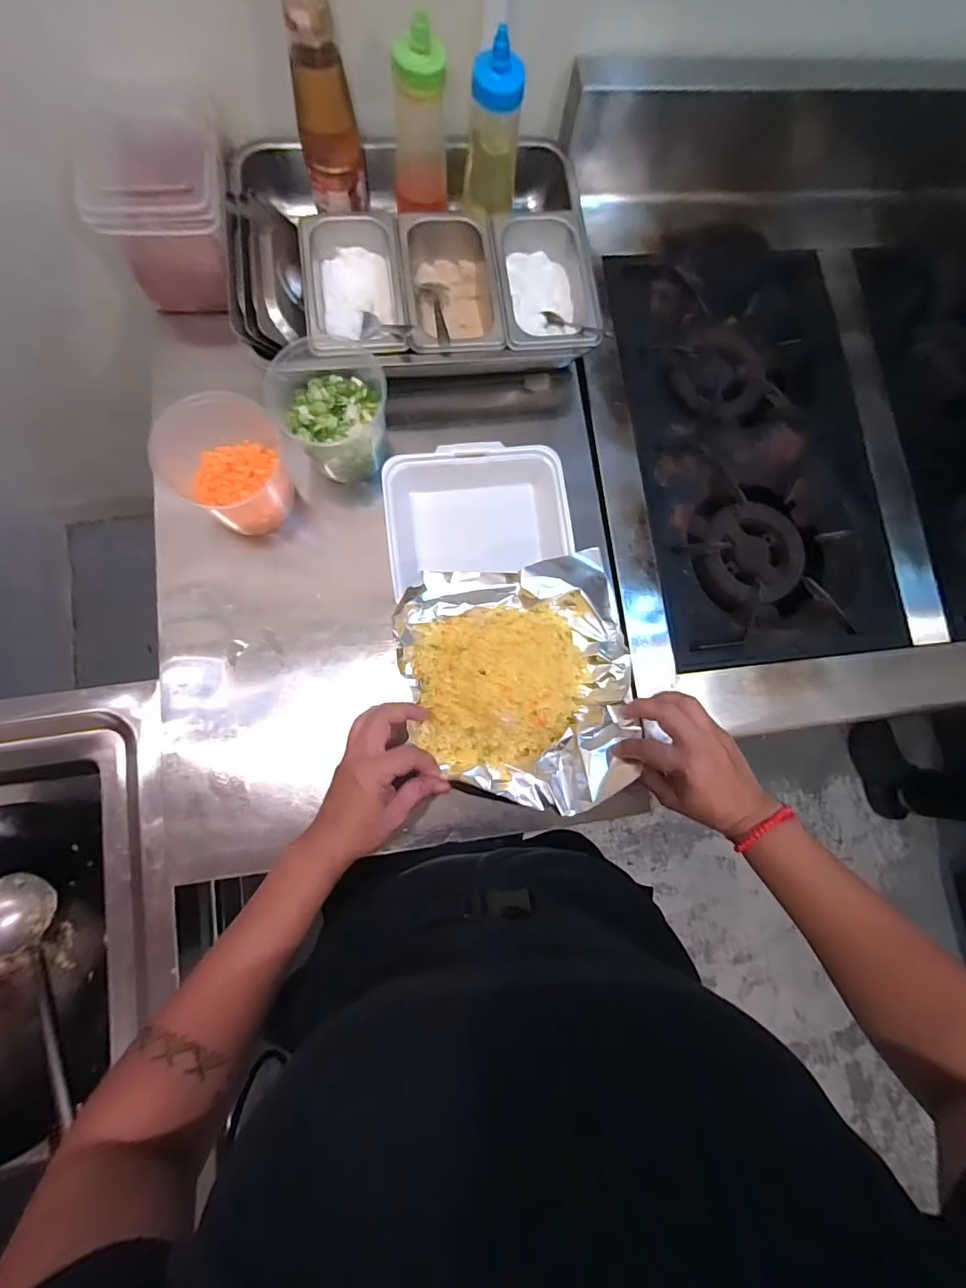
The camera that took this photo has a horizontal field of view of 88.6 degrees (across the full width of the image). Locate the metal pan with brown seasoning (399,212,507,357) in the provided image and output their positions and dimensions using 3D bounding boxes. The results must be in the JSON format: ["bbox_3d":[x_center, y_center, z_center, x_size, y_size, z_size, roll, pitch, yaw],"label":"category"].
[{"bbox_3d":[-0.037,-0.399,0.575,0.102,0.067,0.169,-5,82,-6],"label":"metal pan with brown seasoning"}]

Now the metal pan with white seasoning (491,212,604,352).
[{"bbox_3d":[0.066,-0.420,0.586,0.107,0.072,0.189,-7,82,-6],"label":"metal pan with white seasoning"}]

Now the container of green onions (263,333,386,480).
[{"bbox_3d":[-0.155,-0.249,0.534,0.121,0.098,0.114,1,81,-5],"label":"container of green onions"}]

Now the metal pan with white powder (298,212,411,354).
[{"bbox_3d":[-0.142,-0.394,0.557,0.106,0.057,0.183,-6,82,-6],"label":"metal pan with white powder"}]

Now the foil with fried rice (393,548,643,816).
[{"bbox_3d":[0.037,0.036,0.490,0.224,0.060,0.245,-7,83,-5],"label":"foil with fried rice"}]

